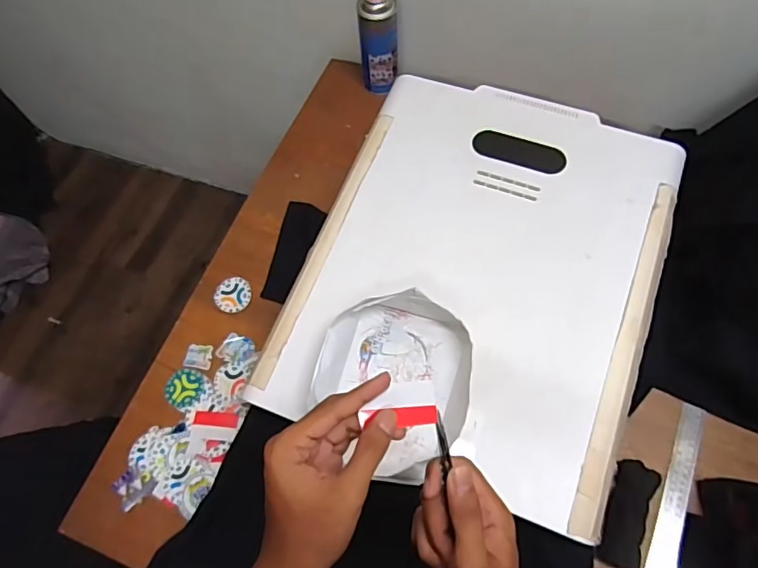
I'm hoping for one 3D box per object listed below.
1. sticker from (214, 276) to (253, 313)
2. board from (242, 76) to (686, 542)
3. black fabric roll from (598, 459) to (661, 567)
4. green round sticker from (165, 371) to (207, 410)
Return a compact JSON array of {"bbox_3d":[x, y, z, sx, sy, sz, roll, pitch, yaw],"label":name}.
[{"bbox_3d":[-0.227,0.017,0.812,0.056,0.007,0.058,-1,67,2],"label":"sticker"},{"bbox_3d":[0.122,-0.029,0.629,0.399,0.030,0.493,20,69,10],"label":"board"},{"bbox_3d":[0.310,0.285,0.644,0.046,0.028,0.123,17,68,9],"label":"black fabric roll"},{"bbox_3d":[-0.279,0.153,0.753,0.060,0.004,0.054,22,69,11],"label":"green round sticker"}]

